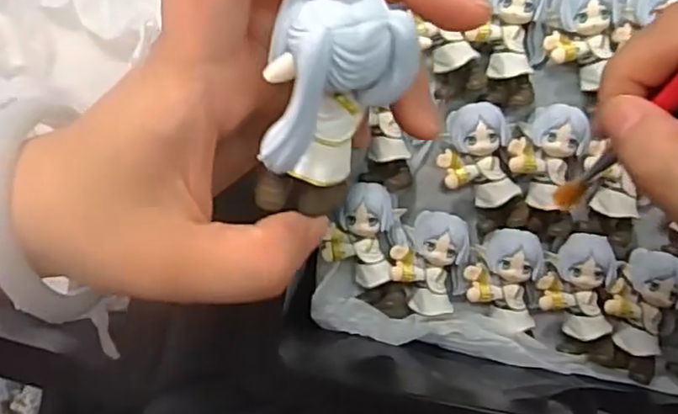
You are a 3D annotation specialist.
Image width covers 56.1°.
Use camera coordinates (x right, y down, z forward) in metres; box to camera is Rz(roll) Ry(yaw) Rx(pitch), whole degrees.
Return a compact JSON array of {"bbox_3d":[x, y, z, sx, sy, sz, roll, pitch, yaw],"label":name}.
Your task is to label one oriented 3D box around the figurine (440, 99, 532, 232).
[{"bbox_3d":[0.068,-0.018,0.311,0.033,0.022,0.063,-15,93,3],"label":"figurine"}]

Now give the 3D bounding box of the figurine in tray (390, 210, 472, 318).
[{"bbox_3d":[0.045,0.028,0.316,0.037,0.024,0.050,-4,94,2],"label":"figurine in tray"}]

